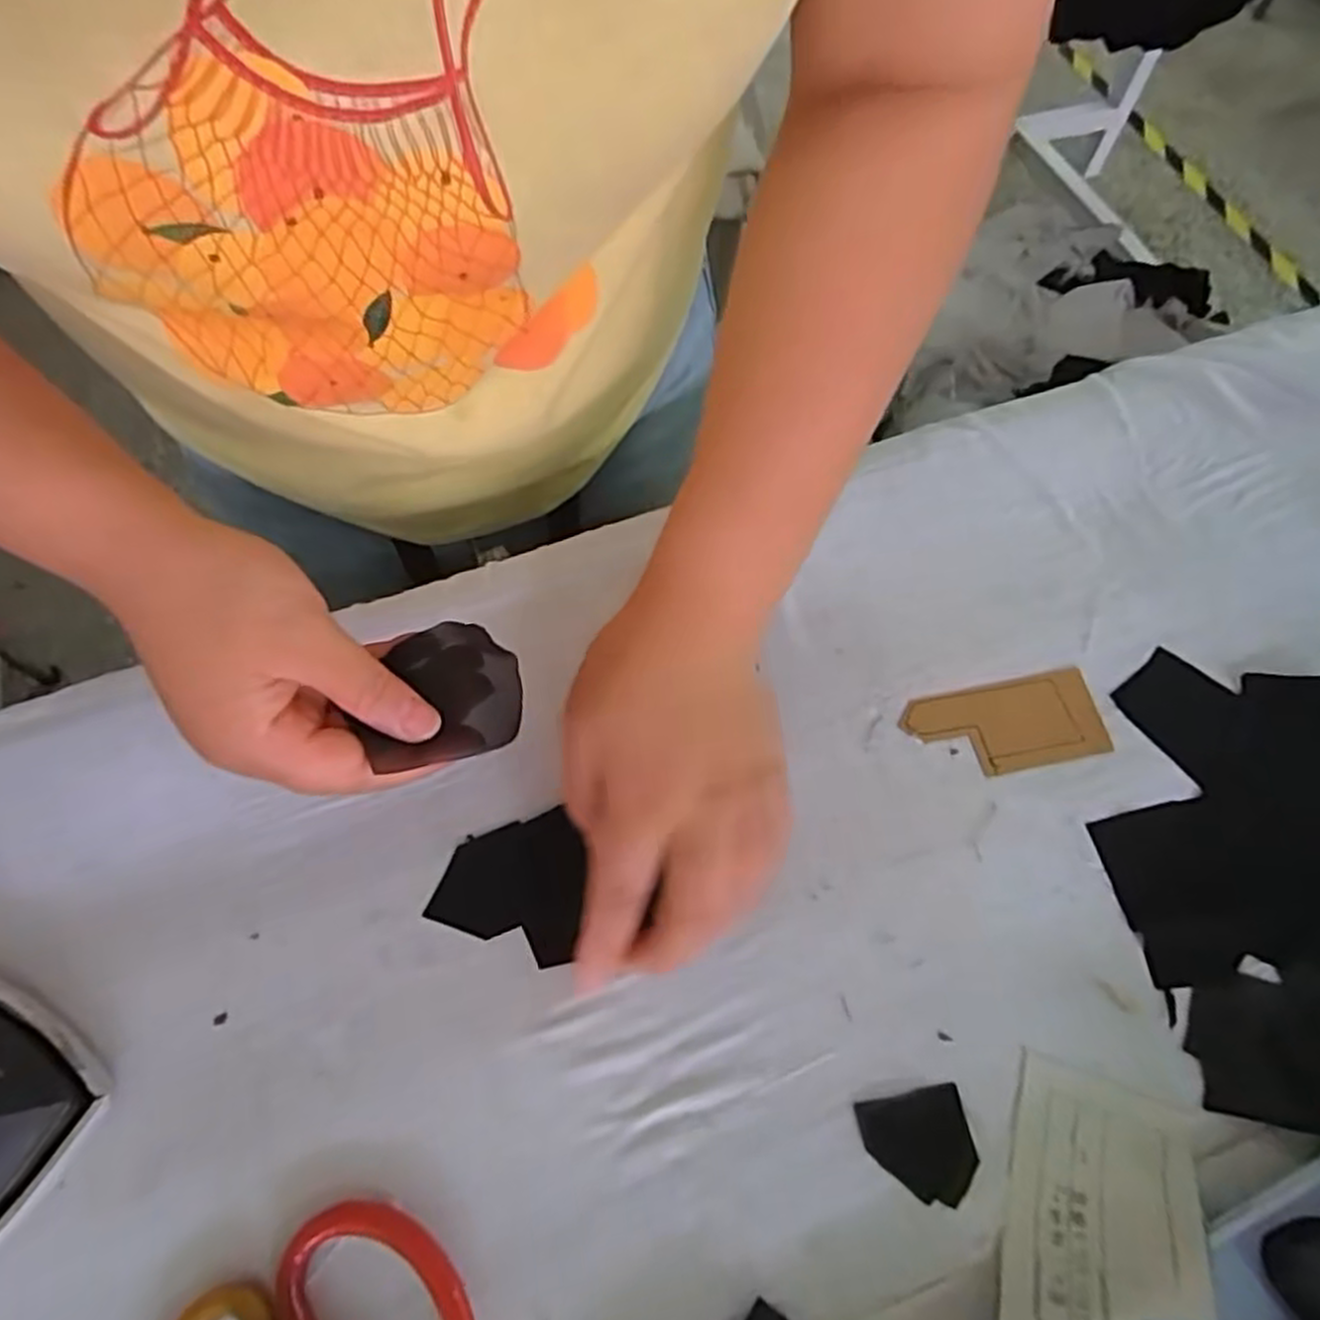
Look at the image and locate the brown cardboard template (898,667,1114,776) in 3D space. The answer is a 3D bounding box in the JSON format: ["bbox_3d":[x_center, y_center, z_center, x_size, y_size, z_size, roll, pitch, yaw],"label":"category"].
[{"bbox_3d":[0.152,0.028,0.344,0.085,0.004,0.041,-11,64,-6],"label":"brown cardboard template"}]

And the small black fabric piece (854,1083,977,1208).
[{"bbox_3d":[0.092,0.171,0.274,0.037,0.004,0.033,-10,64,-6],"label":"small black fabric piece"}]

